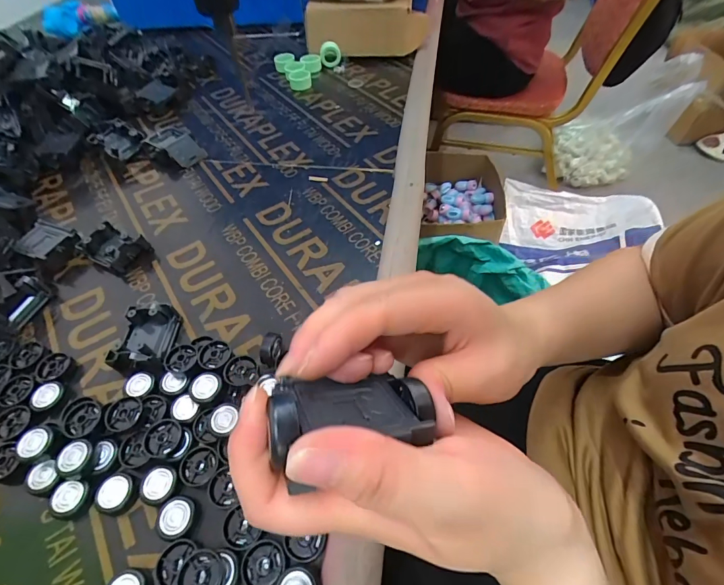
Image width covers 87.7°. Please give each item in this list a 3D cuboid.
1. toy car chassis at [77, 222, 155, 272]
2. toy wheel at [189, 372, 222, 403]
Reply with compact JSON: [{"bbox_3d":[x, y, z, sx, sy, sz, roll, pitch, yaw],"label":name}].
[{"bbox_3d":[-0.241,-0.045,0.371,0.051,0.022,0.040,19,56,16],"label":"toy car chassis"},{"bbox_3d":[-0.113,0.069,0.273,0.021,0.013,0.019,-34,59,-21],"label":"toy wheel"}]

